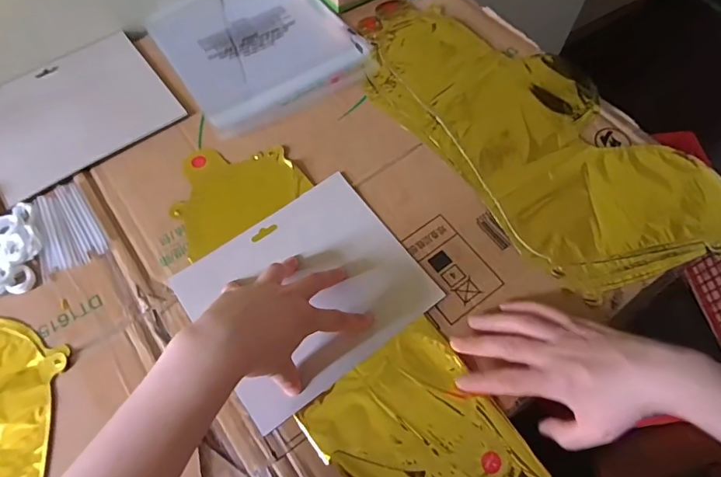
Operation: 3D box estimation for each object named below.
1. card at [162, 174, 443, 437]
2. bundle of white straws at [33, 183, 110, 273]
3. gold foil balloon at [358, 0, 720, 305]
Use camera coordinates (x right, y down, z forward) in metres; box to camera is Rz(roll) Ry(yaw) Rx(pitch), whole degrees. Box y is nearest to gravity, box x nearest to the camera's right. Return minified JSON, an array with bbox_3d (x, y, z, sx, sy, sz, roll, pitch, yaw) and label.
[{"bbox_3d":[-0.048,0.043,0.418,0.192,0.011,0.163,-34,71,-15],"label":"card"},{"bbox_3d":[-0.280,-0.012,0.437,0.055,0.009,0.089,-32,68,-15],"label":"bundle of white straws"},{"bbox_3d":[0.173,-0.130,0.493,0.209,0.015,0.425,-33,68,-16],"label":"gold foil balloon"}]

